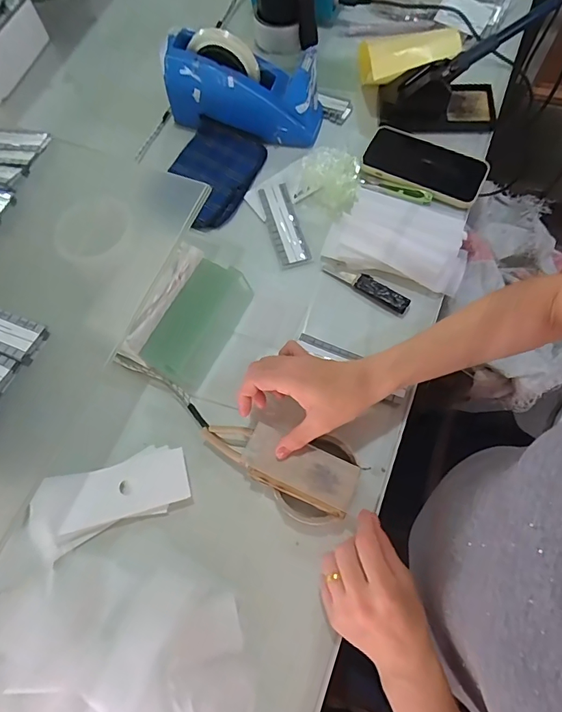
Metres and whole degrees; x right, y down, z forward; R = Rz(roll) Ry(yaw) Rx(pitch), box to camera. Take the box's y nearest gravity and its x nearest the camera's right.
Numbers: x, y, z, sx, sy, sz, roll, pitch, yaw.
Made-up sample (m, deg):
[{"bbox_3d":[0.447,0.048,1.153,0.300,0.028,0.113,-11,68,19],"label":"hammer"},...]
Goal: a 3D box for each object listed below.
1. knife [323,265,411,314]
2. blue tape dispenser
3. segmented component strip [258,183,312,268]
[{"bbox_3d":[0.106,-0.089,0.538,0.113,0.010,0.020,32,74,13],"label":"knife"},{"bbox_3d":[-0.051,-0.368,0.597,0.212,0.105,0.067,14,71,7],"label":"blue tape dispenser"},{"bbox_3d":[0.003,-0.175,0.577,0.042,0.007,0.131,-14,70,-3],"label":"segmented component strip"}]

